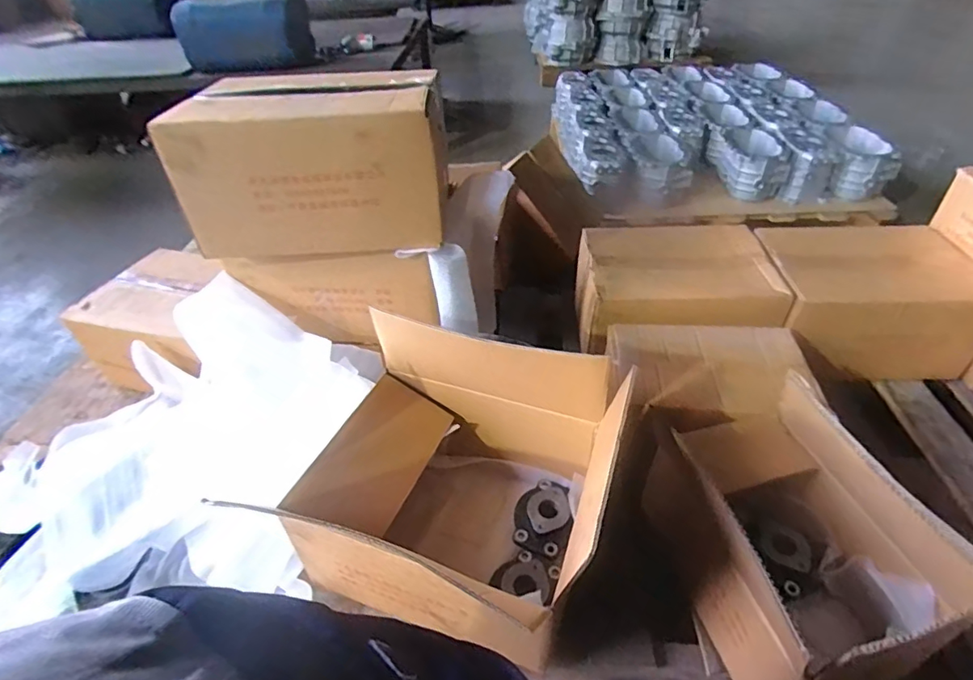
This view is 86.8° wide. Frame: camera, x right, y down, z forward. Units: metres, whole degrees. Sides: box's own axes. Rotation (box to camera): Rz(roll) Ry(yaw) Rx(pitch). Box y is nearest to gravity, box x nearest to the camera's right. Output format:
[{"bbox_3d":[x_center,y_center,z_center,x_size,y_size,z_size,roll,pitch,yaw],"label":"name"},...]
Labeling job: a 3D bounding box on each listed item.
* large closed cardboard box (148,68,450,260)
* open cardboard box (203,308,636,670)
[{"bbox_3d":[-0.262,-0.293,0.837,0.374,0.222,0.274,-3,41,0],"label":"large closed cardboard box"},{"bbox_3d":[-0.047,0.202,0.743,0.351,0.296,0.327,13,44,18],"label":"open cardboard box"}]

